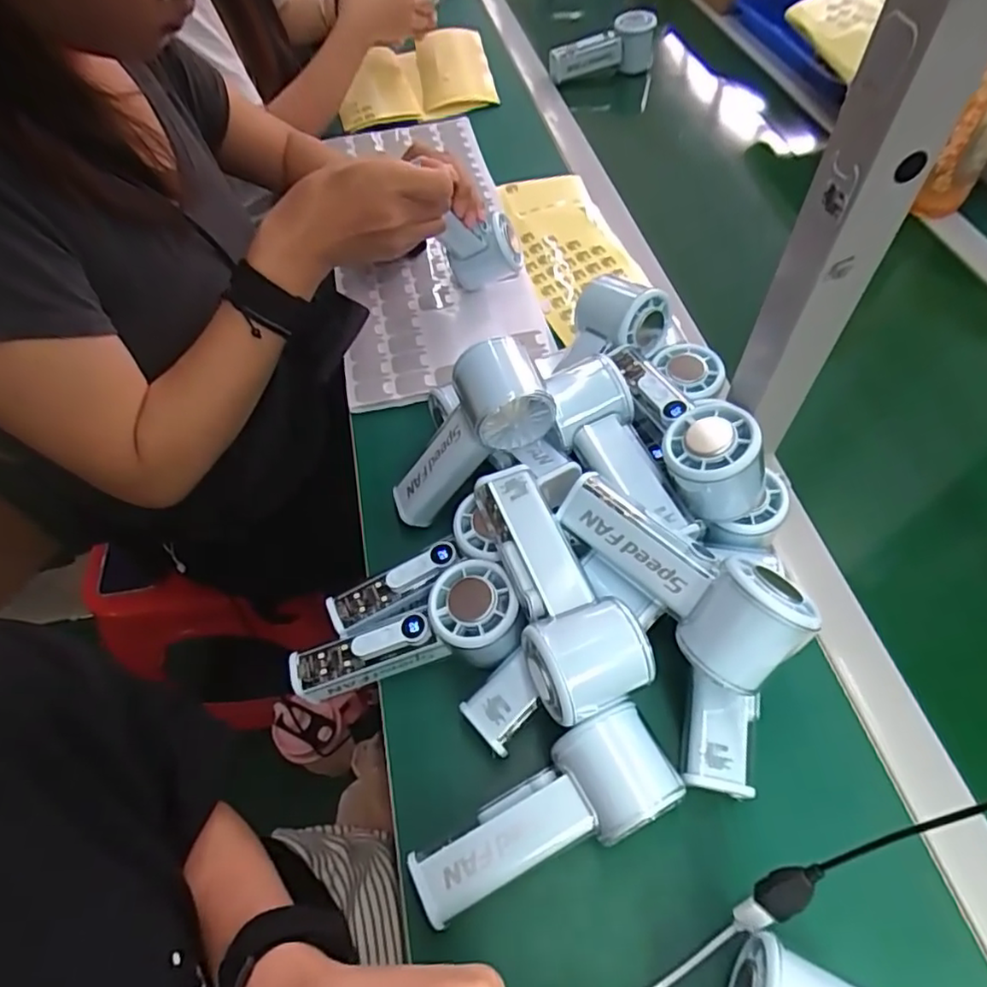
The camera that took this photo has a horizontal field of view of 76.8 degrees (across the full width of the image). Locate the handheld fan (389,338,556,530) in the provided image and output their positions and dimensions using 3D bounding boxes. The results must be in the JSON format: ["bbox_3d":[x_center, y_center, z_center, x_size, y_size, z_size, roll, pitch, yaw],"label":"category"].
[{"bbox_3d":[-0.021,-0.035,0.443,0.059,0.153,0.055,11,44,-41],"label":"handheld fan"}]

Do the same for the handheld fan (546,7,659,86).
[{"bbox_3d":[0.152,-0.626,0.868,0.153,0.077,0.045,-17,57,-10],"label":"handheld fan"}]

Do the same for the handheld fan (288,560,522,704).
[{"bbox_3d":[-0.054,0.095,0.403,0.150,0.043,0.053,-22,56,8],"label":"handheld fan"}]

